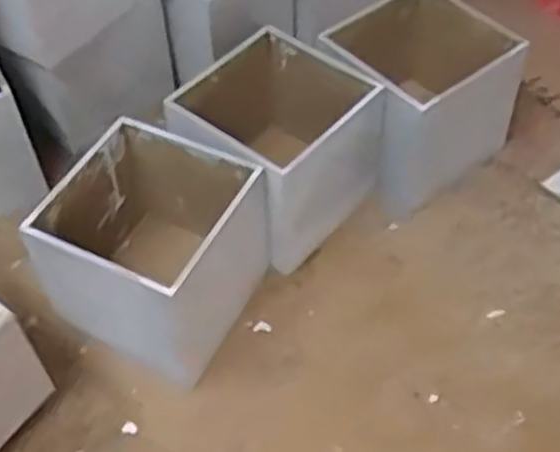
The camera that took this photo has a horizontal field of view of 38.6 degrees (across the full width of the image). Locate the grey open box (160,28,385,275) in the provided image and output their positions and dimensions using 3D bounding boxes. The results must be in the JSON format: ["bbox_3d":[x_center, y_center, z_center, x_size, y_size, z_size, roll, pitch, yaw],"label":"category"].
[{"bbox_3d":[-0.003,-0.056,0.600,0.113,0.111,0.118,33,59,27],"label":"grey open box"}]

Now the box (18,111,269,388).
[{"bbox_3d":[-0.086,0.019,0.542,0.117,0.110,0.126,22,55,21],"label":"box"}]

